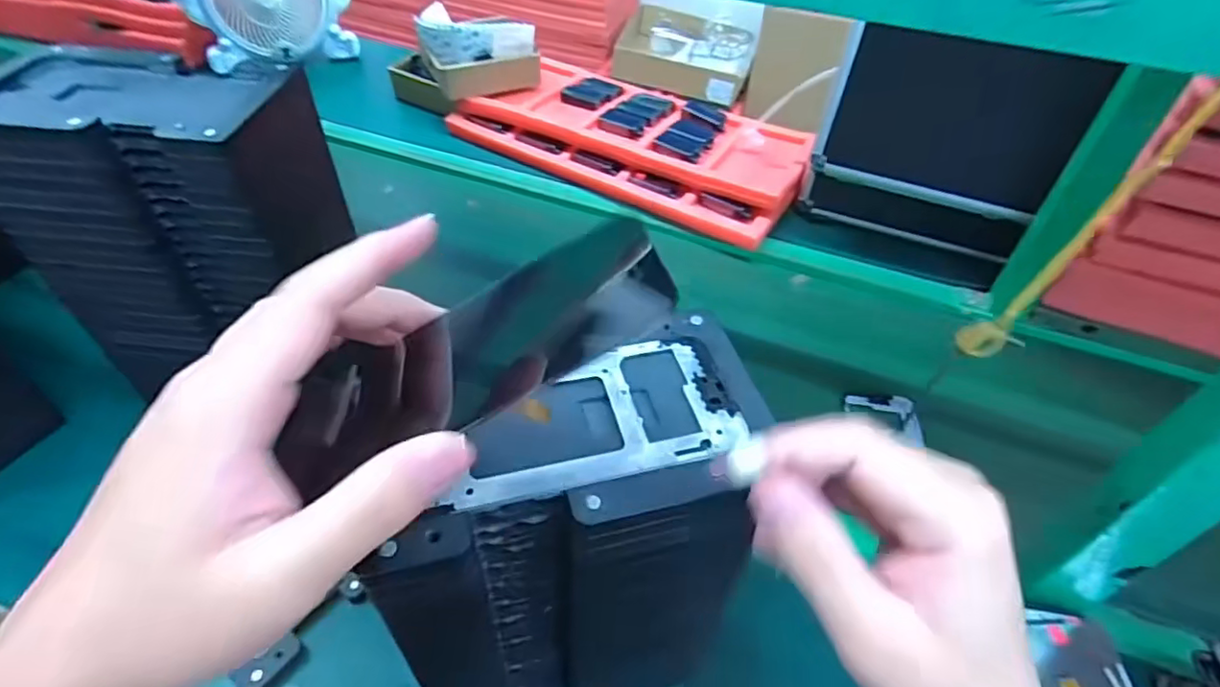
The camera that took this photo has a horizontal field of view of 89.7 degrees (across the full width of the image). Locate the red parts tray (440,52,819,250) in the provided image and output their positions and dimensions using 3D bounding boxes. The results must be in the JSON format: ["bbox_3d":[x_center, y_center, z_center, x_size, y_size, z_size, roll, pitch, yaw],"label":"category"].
[{"bbox_3d":[0.038,-0.327,0.954,0.528,0.073,0.237,26,50,20],"label":"red parts tray"}]

